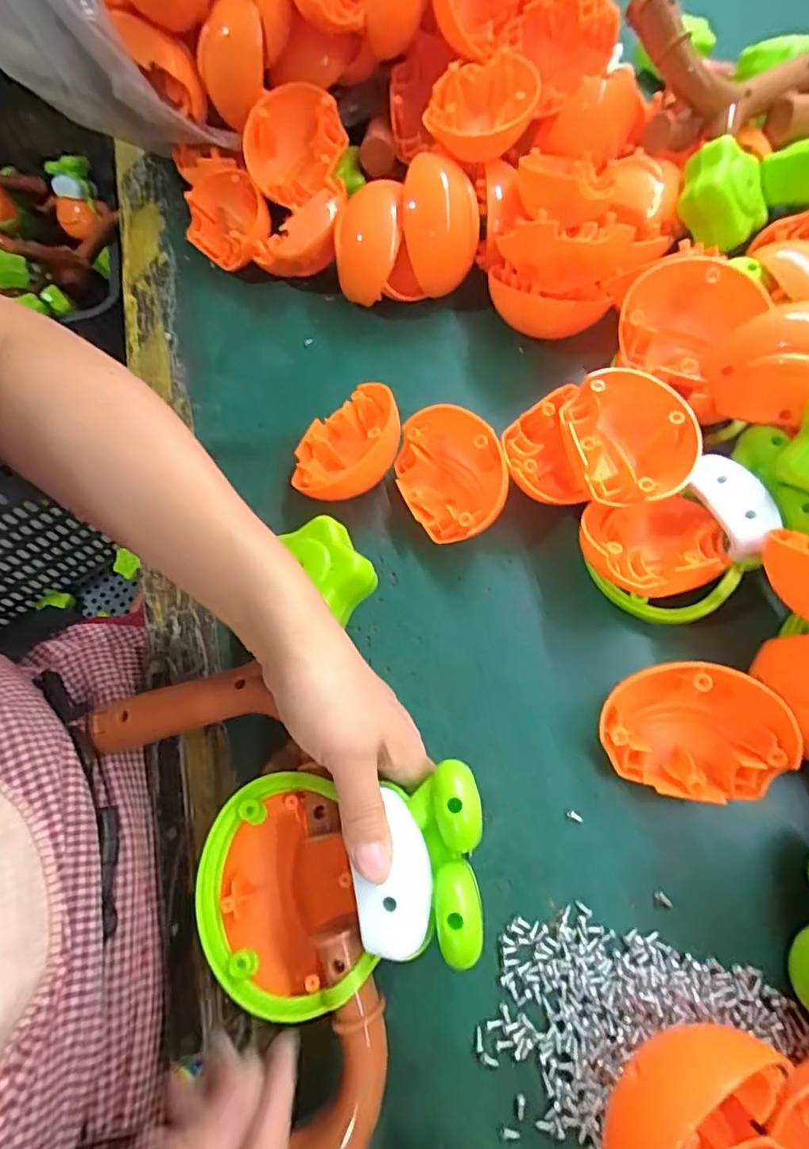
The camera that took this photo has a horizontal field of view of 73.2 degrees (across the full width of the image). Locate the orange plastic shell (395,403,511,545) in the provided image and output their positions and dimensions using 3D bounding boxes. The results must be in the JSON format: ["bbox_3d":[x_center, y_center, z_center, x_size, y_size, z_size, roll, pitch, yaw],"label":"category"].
[{"bbox_3d":[0.030,-0.062,0.365,0.070,0.043,0.089,0,67,3],"label":"orange plastic shell"}]

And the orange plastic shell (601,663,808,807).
[{"bbox_3d":[0.151,0.084,0.289,0.086,0.052,0.063,3,68,4],"label":"orange plastic shell"}]

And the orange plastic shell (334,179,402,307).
[{"bbox_3d":[-0.027,-0.258,0.428,0.050,0.038,0.084,9,104,7],"label":"orange plastic shell"}]

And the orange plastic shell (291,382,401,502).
[{"bbox_3d":[-0.040,-0.087,0.373,0.074,0.046,0.079,-9,67,-1],"label":"orange plastic shell"}]

